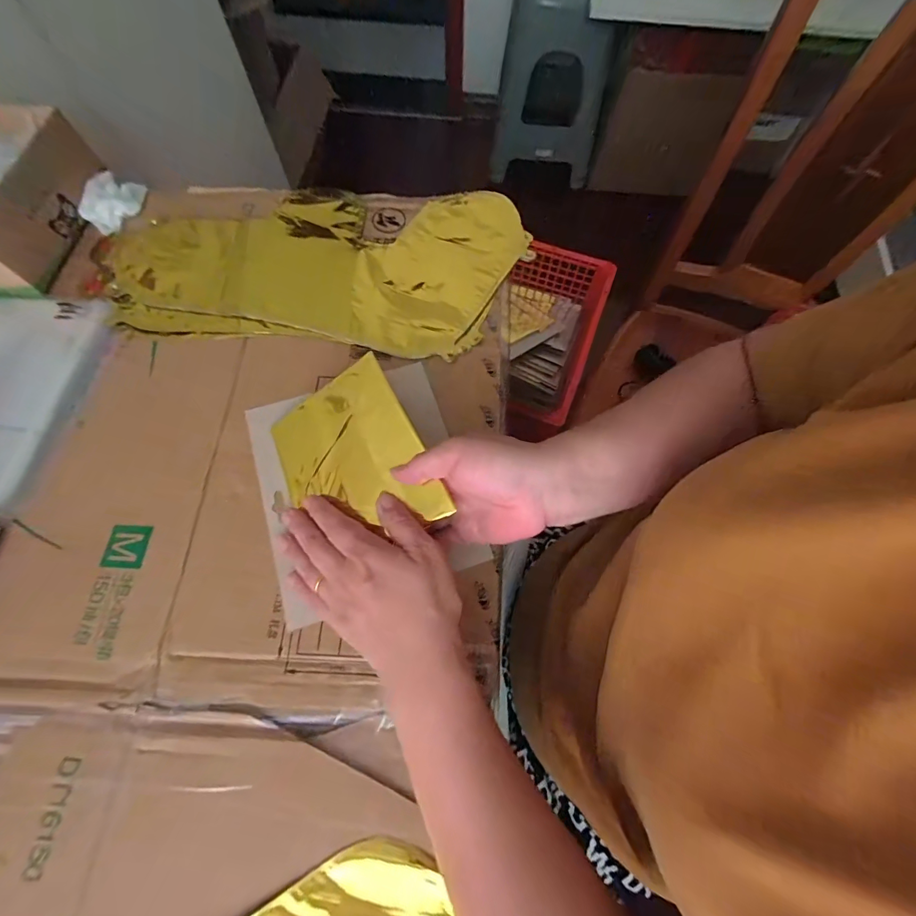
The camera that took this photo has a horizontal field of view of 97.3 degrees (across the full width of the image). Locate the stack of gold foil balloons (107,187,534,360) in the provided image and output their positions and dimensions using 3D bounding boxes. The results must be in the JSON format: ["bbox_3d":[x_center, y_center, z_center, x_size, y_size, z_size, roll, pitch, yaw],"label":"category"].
[{"bbox_3d":[-0.141,-0.202,0.412,0.406,0.016,0.200,3,70,2],"label":"stack of gold foil balloons"}]

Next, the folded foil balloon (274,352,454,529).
[{"bbox_3d":[-0.082,0.003,0.310,0.114,0.007,0.131,-29,80,14],"label":"folded foil balloon"}]

